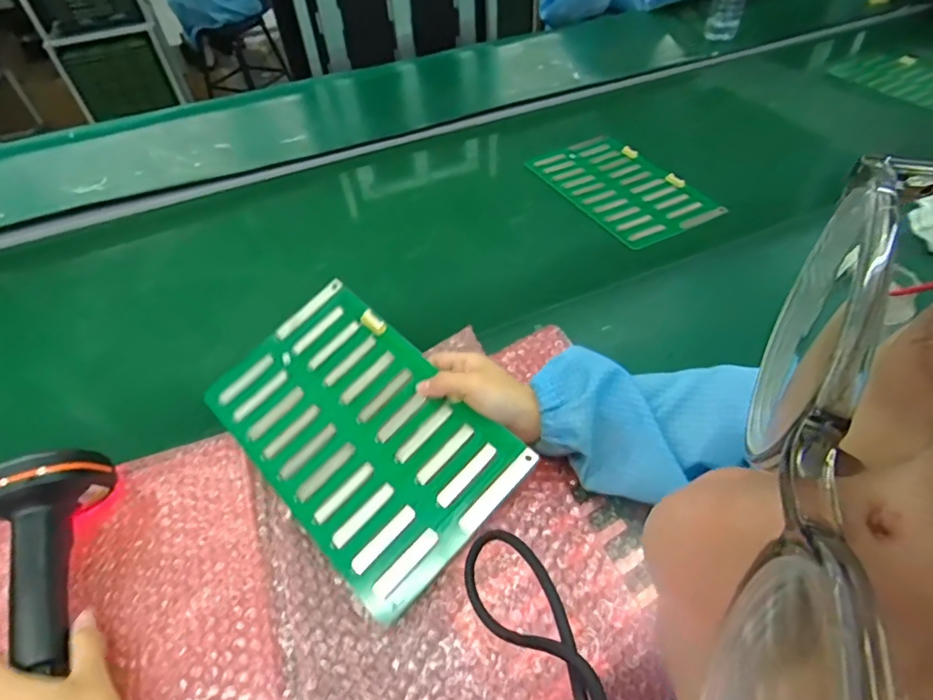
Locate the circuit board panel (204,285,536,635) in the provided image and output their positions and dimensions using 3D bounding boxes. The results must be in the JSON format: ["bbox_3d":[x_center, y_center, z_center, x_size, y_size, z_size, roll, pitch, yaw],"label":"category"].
[{"bbox_3d":[-0.097,0.065,0.451,0.164,0.010,0.270,-43,63,-13],"label":"circuit board panel"}]

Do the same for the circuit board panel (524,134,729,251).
[{"bbox_3d":[0.239,-0.260,0.810,0.184,0.010,0.296,-19,46,-18],"label":"circuit board panel"}]

